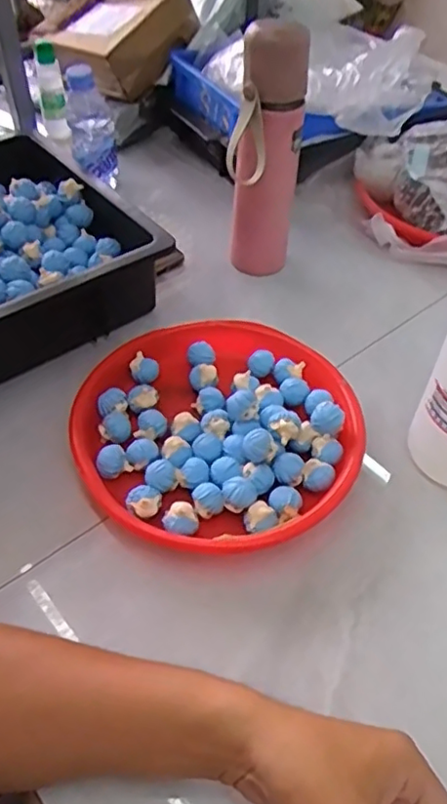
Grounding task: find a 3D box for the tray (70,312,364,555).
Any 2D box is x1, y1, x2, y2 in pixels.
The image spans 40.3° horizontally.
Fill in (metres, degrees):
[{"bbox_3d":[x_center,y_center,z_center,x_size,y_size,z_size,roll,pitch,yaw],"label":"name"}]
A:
[{"bbox_3d":[-0.003,0.020,0.548,0.241,0.041,0.243,1,49,-1],"label":"tray"}]

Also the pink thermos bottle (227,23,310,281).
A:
[{"bbox_3d":[0.042,-0.246,0.633,0.072,0.245,0.052,8,49,5],"label":"pink thermos bottle"}]

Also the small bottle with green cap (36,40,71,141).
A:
[{"bbox_3d":[-0.251,-0.447,0.881,0.035,0.132,0.033,-11,50,-11],"label":"small bottle with green cap"}]

